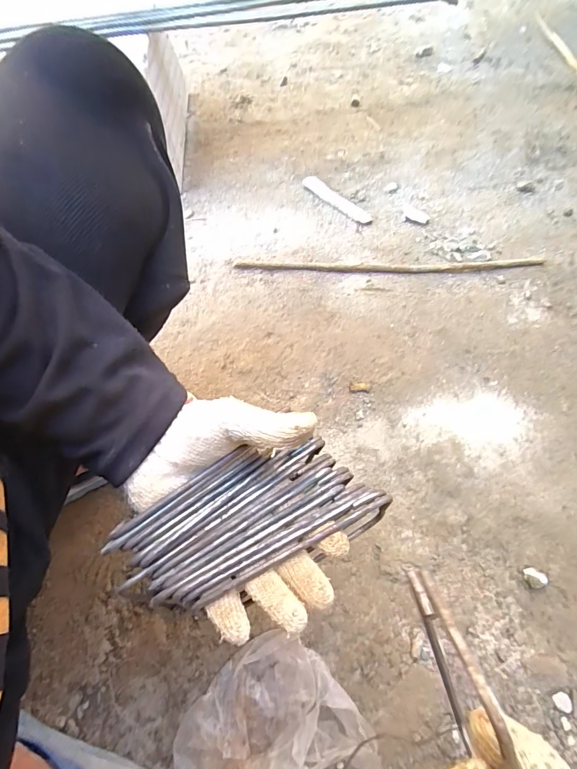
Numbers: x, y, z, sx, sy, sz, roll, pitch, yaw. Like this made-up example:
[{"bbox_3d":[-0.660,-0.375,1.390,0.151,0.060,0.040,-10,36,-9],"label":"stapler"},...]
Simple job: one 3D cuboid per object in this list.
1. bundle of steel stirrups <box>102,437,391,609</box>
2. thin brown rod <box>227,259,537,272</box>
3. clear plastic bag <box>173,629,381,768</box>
[{"bbox_3d":[-0.026,0.087,0.268,0.166,0.023,0.077,-17,68,-11],"label":"bundle of steel stirrups"},{"bbox_3d":[0.169,-0.197,0.666,0.506,0.007,0.021,0,67,0],"label":"thin brown rod"},{"bbox_3d":[-0.008,0.360,0.378,0.190,0.058,0.173,37,72,14],"label":"clear plastic bag"}]

